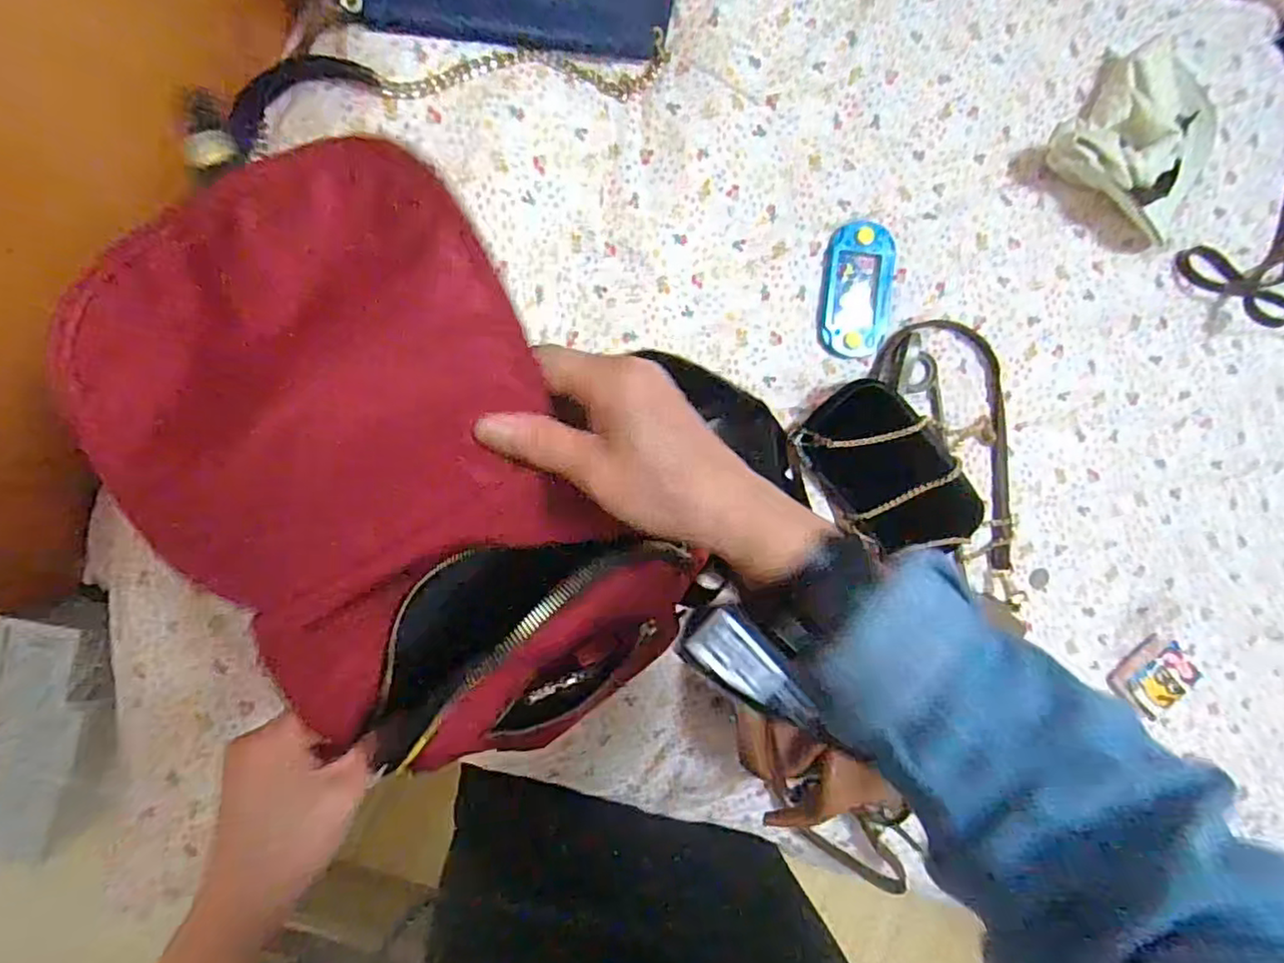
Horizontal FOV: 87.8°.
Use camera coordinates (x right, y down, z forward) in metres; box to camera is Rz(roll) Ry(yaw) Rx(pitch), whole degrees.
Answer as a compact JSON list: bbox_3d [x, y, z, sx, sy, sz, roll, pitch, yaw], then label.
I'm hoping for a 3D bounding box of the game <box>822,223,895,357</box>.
[{"bbox_3d":[0.212,-0.186,0.647,0.066,0.015,0.123,4,94,-7],"label":"game"}]

